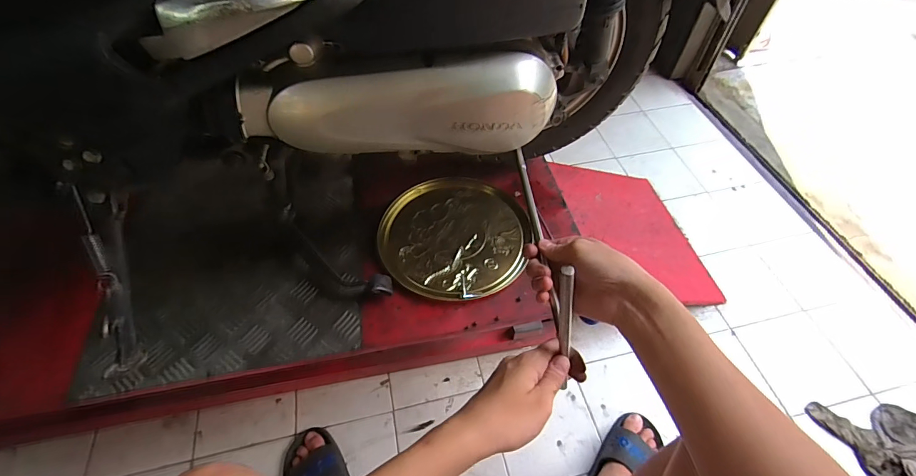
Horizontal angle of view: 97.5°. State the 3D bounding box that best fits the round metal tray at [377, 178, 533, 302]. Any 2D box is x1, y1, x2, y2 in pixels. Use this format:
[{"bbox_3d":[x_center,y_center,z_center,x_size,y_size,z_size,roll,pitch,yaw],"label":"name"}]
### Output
[{"bbox_3d":[-0.010,-0.009,0.706,0.255,0.012,0.245,0,54,0],"label":"round metal tray"}]

